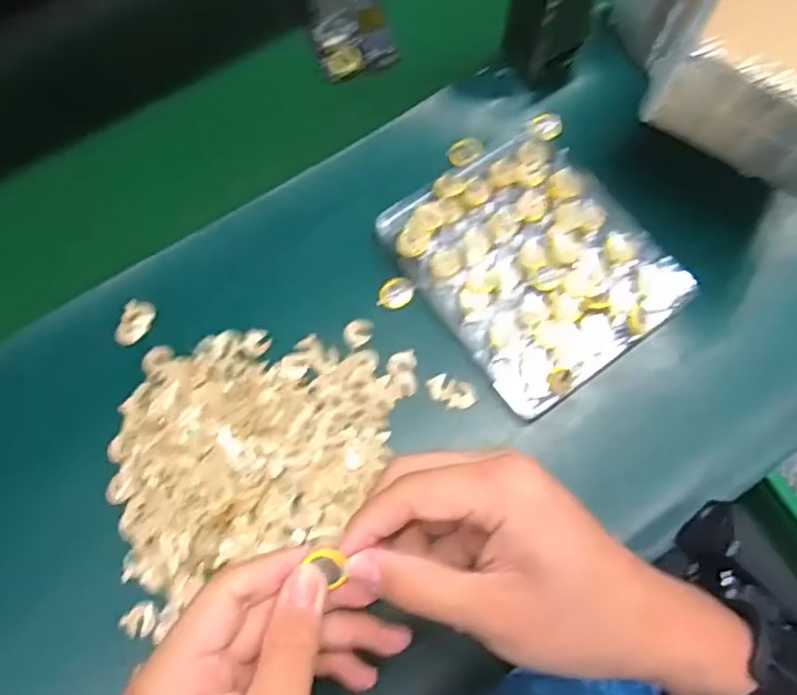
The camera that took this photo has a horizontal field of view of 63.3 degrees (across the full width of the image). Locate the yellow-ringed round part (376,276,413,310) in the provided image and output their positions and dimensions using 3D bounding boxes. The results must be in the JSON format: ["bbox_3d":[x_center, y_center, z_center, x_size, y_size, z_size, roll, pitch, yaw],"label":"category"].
[{"bbox_3d":[-0.001,-0.038,0.450,0.022,0.006,0.023,0,70,1],"label":"yellow-ringed round part"}]

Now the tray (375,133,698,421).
[{"bbox_3d":[0.092,-0.058,0.449,0.145,0.034,0.169,-34,73,-10],"label":"tray"}]

